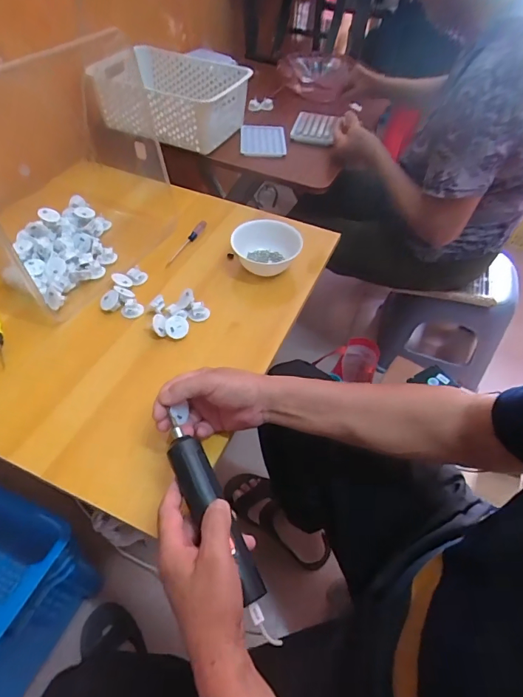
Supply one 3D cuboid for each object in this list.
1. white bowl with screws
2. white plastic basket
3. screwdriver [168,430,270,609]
[{"bbox_3d":[0.007,-0.169,0.703,0.109,0.053,0.115,2,51,-2],"label":"white bowl with screws"},{"bbox_3d":[-0.198,-0.536,0.921,0.284,0.132,0.204,23,51,13],"label":"white plastic basket"},{"bbox_3d":[-0.050,0.155,0.405,0.037,0.028,0.172,-23,65,-24],"label":"screwdriver"}]

